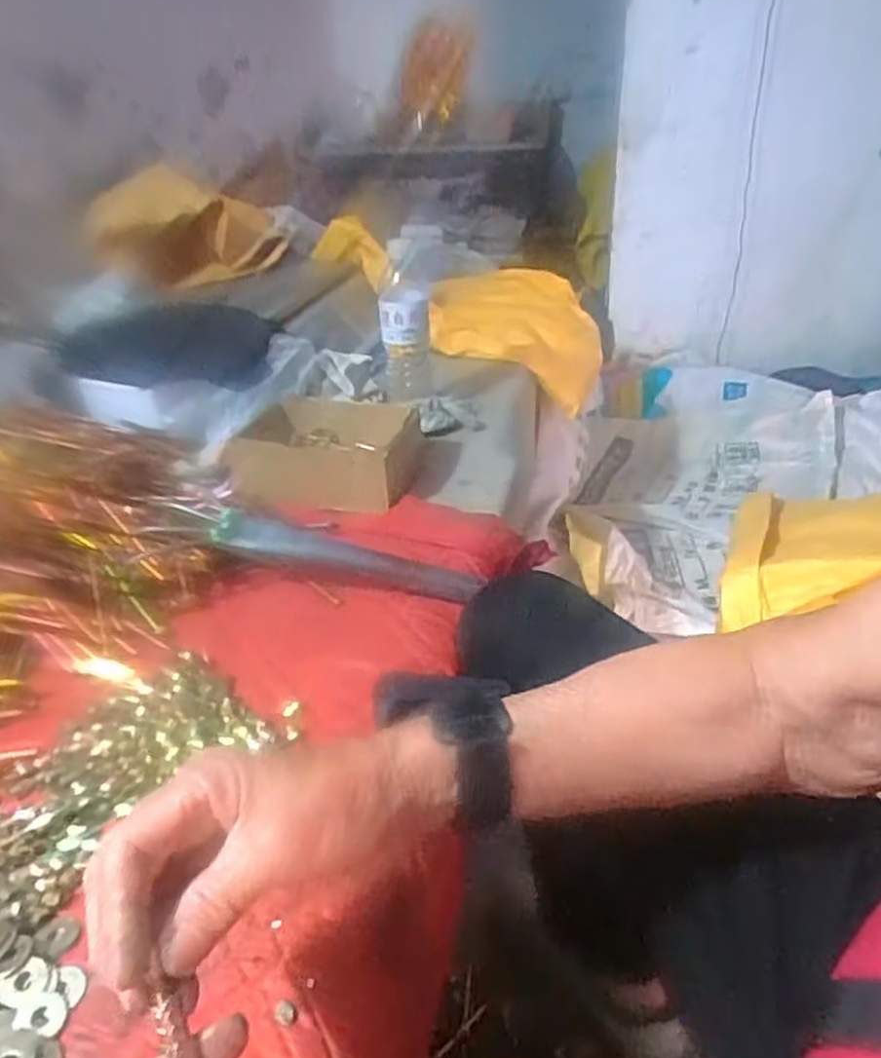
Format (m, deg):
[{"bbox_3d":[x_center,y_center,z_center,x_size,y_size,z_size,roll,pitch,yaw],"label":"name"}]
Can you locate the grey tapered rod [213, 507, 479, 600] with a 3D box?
[{"bbox_3d":[-0.079,0.026,0.628,0.224,0.028,0.017,14,31,-2],"label":"grey tapered rod"}]

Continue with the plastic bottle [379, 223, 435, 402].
[{"bbox_3d":[-0.042,-0.265,0.930,0.061,0.215,0.065,-2,31,1],"label":"plastic bottle"}]

